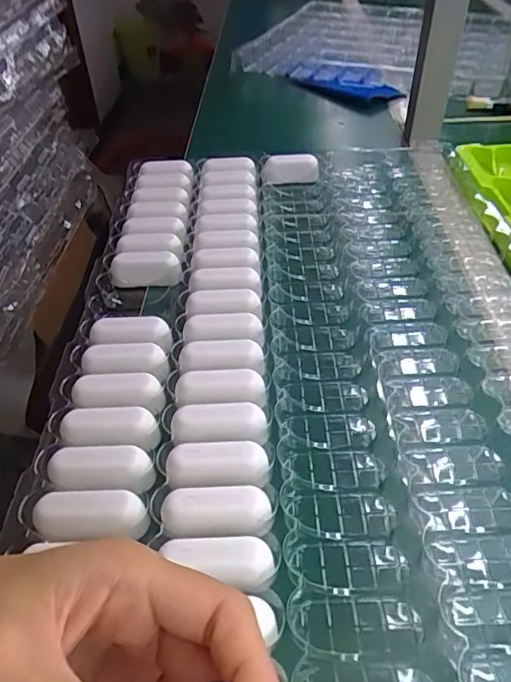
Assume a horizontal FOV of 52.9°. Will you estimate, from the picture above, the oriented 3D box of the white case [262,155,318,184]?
[{"bbox_3d":[0.043,-0.203,0.617,0.065,0.038,0.019,-5,43,-3],"label":"white case"}]

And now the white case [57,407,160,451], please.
[{"bbox_3d":[-0.097,0.062,0.342,0.062,0.018,0.030,0,43,2],"label":"white case"}]

